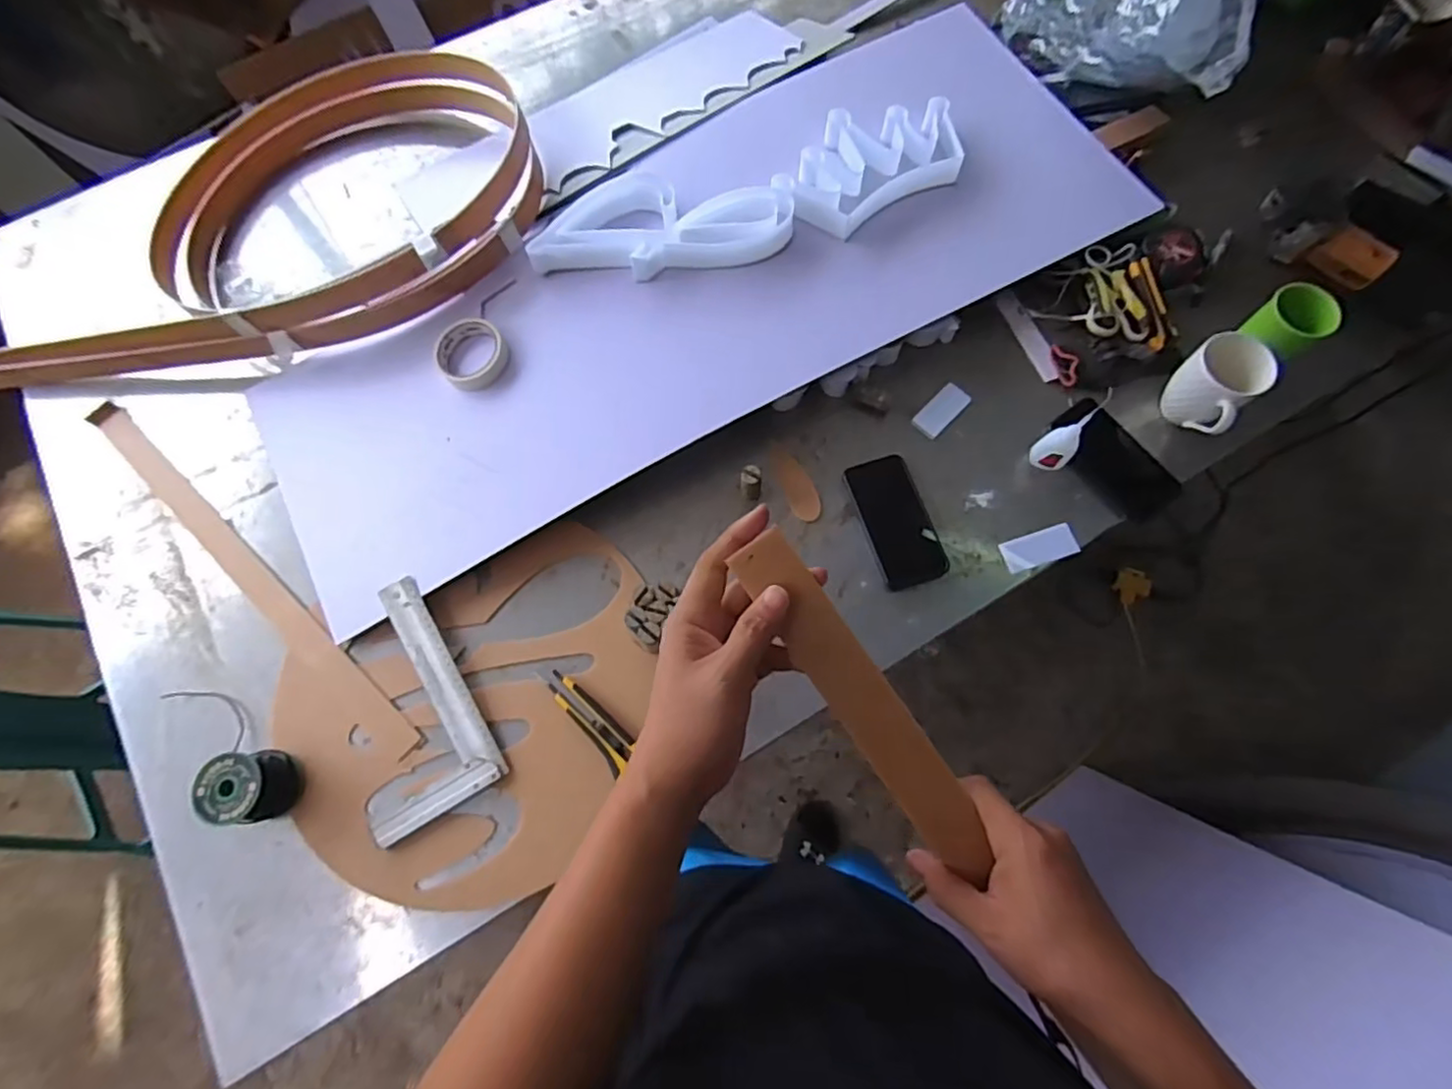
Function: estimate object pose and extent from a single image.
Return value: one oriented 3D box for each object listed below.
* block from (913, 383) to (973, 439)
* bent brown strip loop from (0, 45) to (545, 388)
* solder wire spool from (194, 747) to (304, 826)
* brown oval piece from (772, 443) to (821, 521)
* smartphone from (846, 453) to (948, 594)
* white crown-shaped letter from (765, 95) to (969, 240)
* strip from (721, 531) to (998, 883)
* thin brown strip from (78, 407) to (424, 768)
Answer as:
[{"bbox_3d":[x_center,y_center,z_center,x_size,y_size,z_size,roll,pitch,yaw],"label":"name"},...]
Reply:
[{"bbox_3d":[0.286,-0.177,0.863,0.039,0.006,0.086,43,78,14],"label":"block"},{"bbox_3d":[-0.773,-0.477,0.918,1.006,0.118,0.531,-14,72,-3],"label":"bent brown strip loop"},{"bbox_3d":[-0.506,0.258,0.692,0.067,0.075,0.069,-1,72,2],"label":"solder wire spool"},{"bbox_3d":[0.091,-0.084,0.834,0.039,0.004,0.117,-18,72,-4],"label":"brown oval piece"},{"bbox_3d":[0.209,-0.030,0.800,0.079,0.019,0.163,-18,74,2],"label":"smartphone"},{"bbox_3d":[0.195,-0.531,0.904,0.266,0.037,0.162,-28,75,-7],"label":"white crown-shaped letter"},{"bbox_3d":[0.088,0.099,0.401,0.039,0.009,0.241,-37,95,-6],"label":"strip"},{"bbox_3d":[-0.591,0.025,0.802,0.641,0.012,0.049,41,78,13],"label":"thin brown strip"}]

